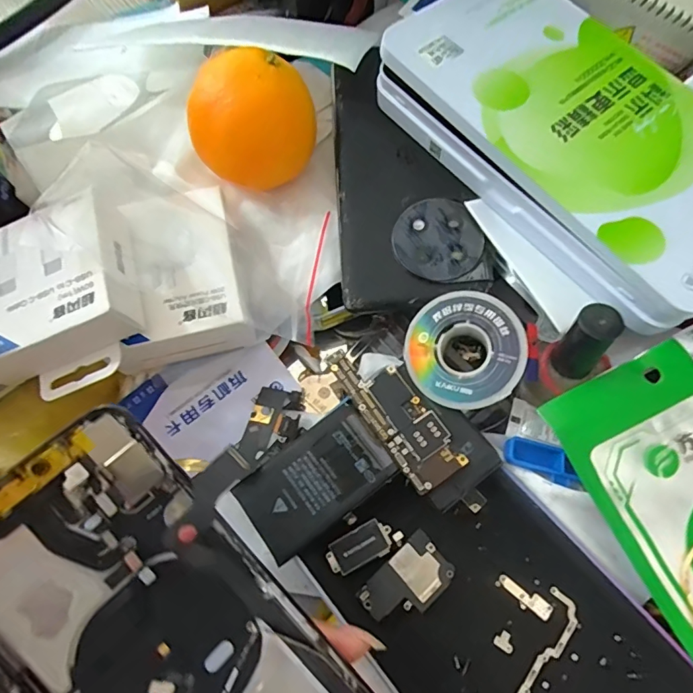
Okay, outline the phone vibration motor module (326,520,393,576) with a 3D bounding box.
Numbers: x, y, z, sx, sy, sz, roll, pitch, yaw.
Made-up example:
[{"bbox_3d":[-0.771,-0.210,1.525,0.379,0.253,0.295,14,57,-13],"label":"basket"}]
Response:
[{"bbox_3d":[0.006,0.090,0.210,0.030,0.004,0.015,-25,70,-8],"label":"phone vibration motor module"}]

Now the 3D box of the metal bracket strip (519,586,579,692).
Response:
[{"bbox_3d":[0.077,0.131,0.191,0.014,0.004,0.062,34,73,14],"label":"metal bracket strip"}]

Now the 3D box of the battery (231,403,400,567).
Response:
[{"bbox_3d":[-0.014,0.060,0.213,0.066,0.004,0.040,-36,71,-11],"label":"battery"}]

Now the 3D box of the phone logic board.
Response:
[{"bbox_3d":[0.022,0.030,0.220,0.026,0.006,0.076,-33,71,-11],"label":"phone logic board"}]

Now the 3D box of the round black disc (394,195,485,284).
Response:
[{"bbox_3d":[0.046,-0.054,0.232,0.042,0.004,0.043,-1,68,1],"label":"round black disc"}]

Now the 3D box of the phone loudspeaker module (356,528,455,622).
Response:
[{"bbox_3d":[0.027,0.103,0.203,0.039,0.004,0.024,-40,72,-13],"label":"phone loudspeaker module"}]

